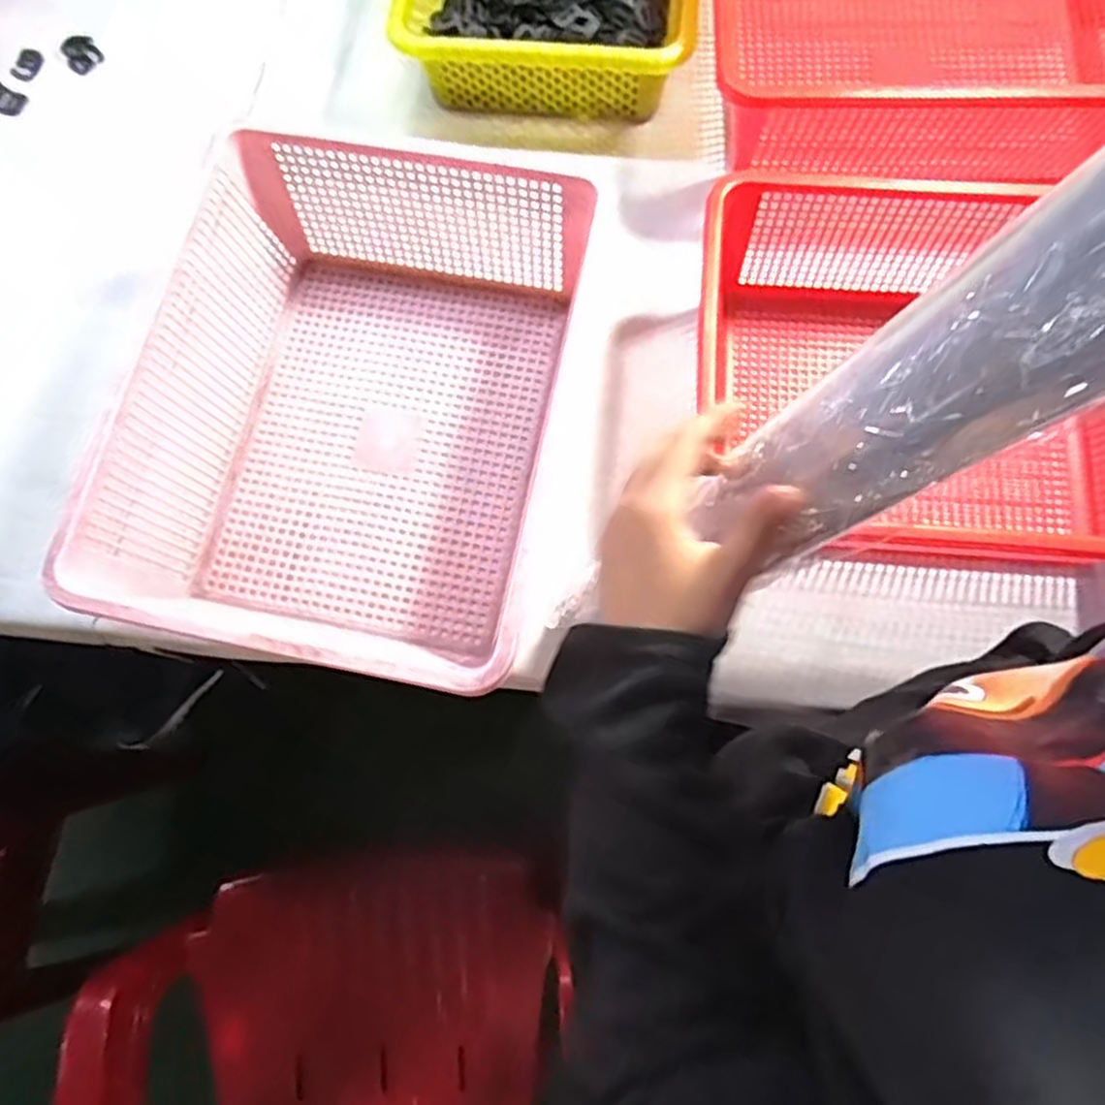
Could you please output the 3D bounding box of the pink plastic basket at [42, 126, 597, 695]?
[{"bbox_3d":[-0.142,-0.104,0.578,0.288,0.136,0.371,11,77,4],"label":"pink plastic basket"}]

